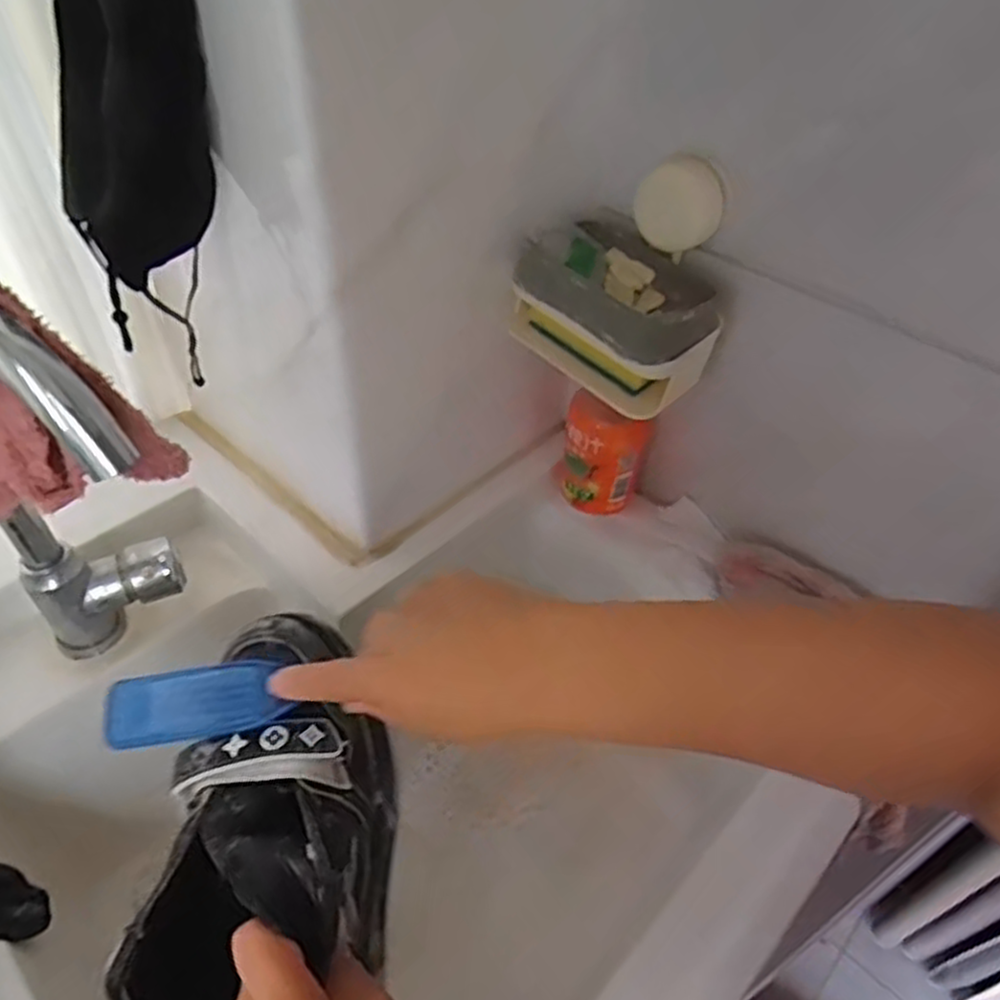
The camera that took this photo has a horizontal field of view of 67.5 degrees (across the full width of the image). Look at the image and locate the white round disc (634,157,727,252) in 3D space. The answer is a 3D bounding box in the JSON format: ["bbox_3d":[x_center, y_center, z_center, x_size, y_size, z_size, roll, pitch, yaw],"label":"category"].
[{"bbox_3d":[0.119,-0.195,0.494,0.058,0.053,0.017,25,49,20],"label":"white round disc"}]

